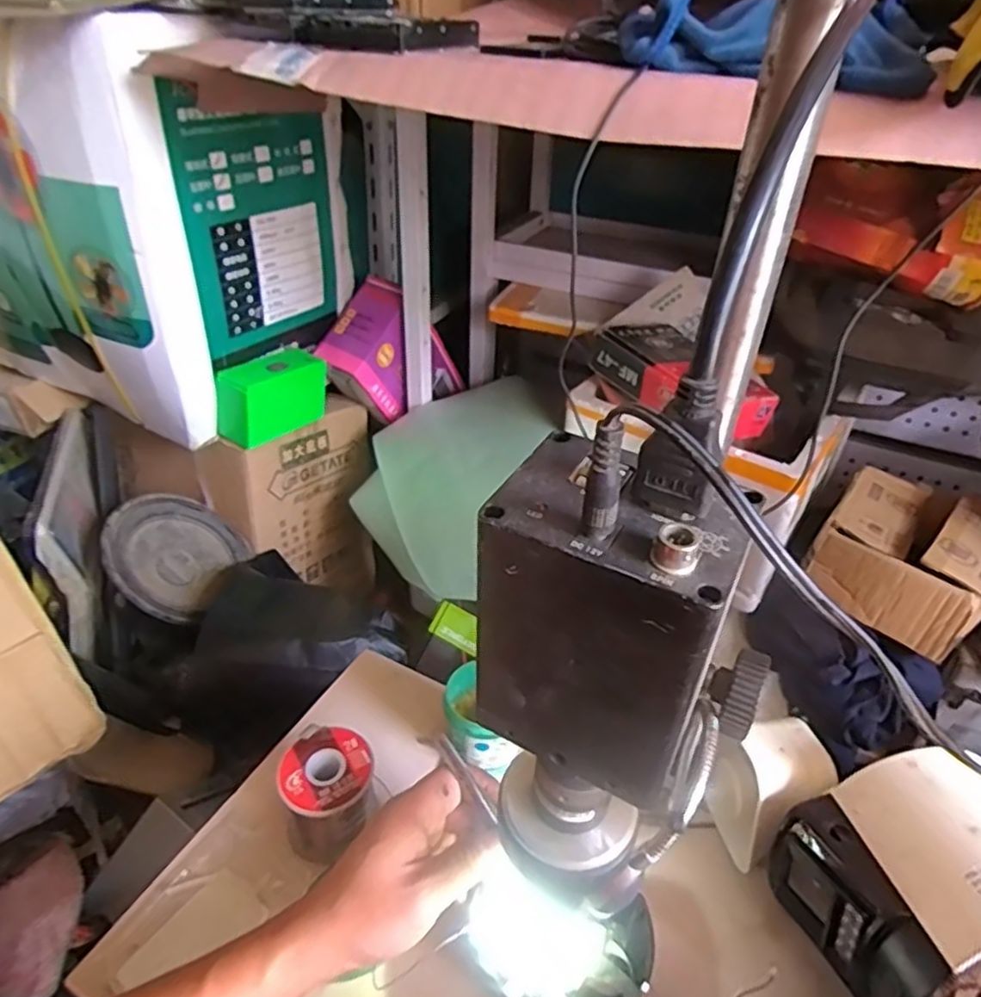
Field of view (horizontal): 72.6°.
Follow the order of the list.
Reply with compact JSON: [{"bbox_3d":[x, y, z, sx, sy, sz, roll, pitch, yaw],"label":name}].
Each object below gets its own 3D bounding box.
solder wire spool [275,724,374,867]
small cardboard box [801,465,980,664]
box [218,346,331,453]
[{"bbox_3d":[-0.113,0.204,0.465,0.060,0.063,0.061,-7,37,-15],"label":"solder wire spool"},{"bbox_3d":[0.562,0.074,0.891,0.212,0.095,0.244,29,42,31],"label":"small cardboard box"},{"bbox_3d":[-0.317,-0.148,0.980,0.055,0.107,0.165,21,39,23],"label":"box"}]

